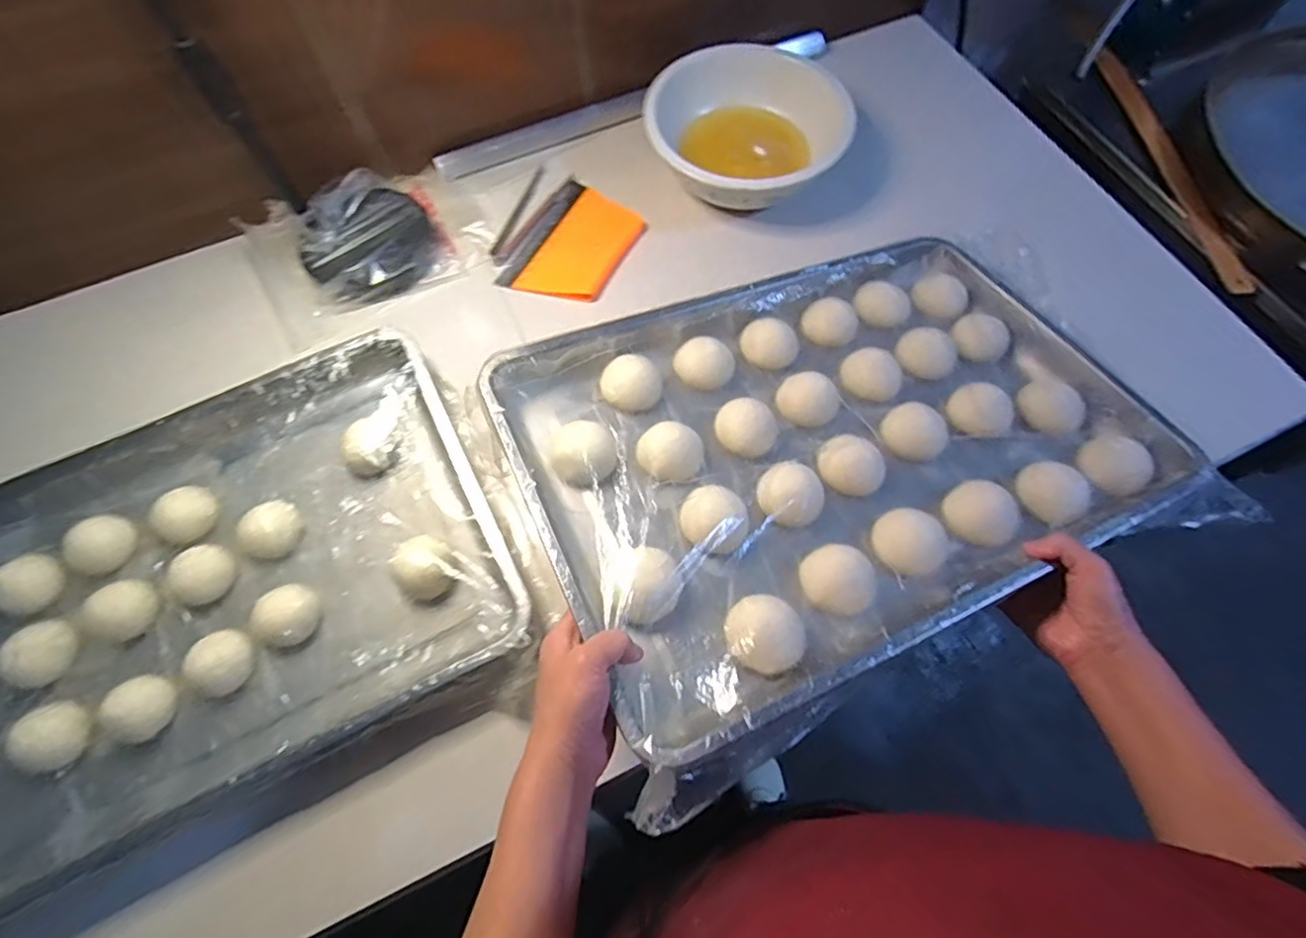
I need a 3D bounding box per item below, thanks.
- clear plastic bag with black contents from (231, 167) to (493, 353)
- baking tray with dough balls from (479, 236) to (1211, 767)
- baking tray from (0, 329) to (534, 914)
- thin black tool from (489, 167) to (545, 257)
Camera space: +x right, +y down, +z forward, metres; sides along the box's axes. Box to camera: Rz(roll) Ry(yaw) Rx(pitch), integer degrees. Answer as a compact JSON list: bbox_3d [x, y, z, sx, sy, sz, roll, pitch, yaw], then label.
[{"bbox_3d":[-0.363,-0.294,0.754,0.286,0.043,0.207,-26,69,-10],"label":"clear plastic bag with black contents"},{"bbox_3d":[0.175,-0.037,0.584,0.589,0.050,0.406,-21,61,-16],"label":"baking tray with dough balls"},{"bbox_3d":[-0.462,0.130,0.581,0.614,0.054,0.406,-25,69,-10],"label":"baking tray"},{"bbox_3d":[-0.179,-0.342,0.796,0.014,0.009,0.161,18,68,7],"label":"thin black tool"}]

